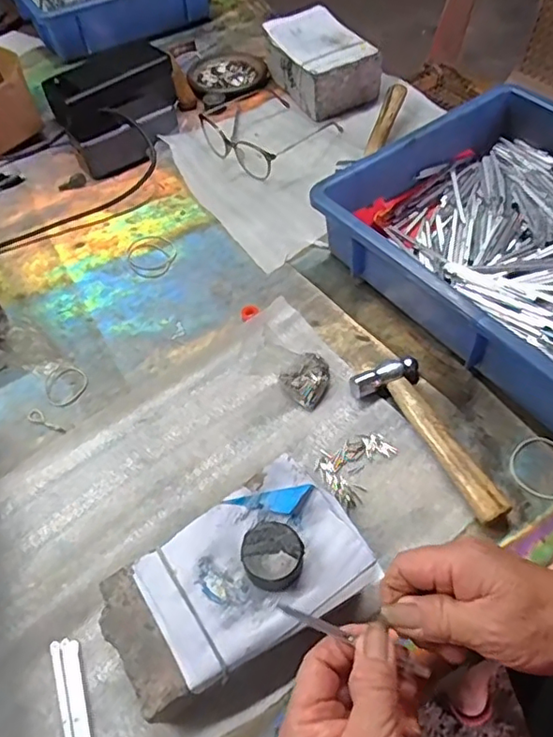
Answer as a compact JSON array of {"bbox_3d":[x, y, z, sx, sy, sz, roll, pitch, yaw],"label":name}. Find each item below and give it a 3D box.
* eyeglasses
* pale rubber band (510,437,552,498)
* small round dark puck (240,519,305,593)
[{"bbox_3d":[-0.019,-0.317,0.735,0.141,0.040,0.178,-39,59,-21],"label":"eyeglasses"},{"bbox_3d":[0.212,0.079,0.450,0.049,0.004,0.053,-2,53,3],"label":"pale rubber band"},{"bbox_3d":[-0.003,0.120,0.368,0.039,0.021,0.038,-2,53,3],"label":"small round dark puck"}]

